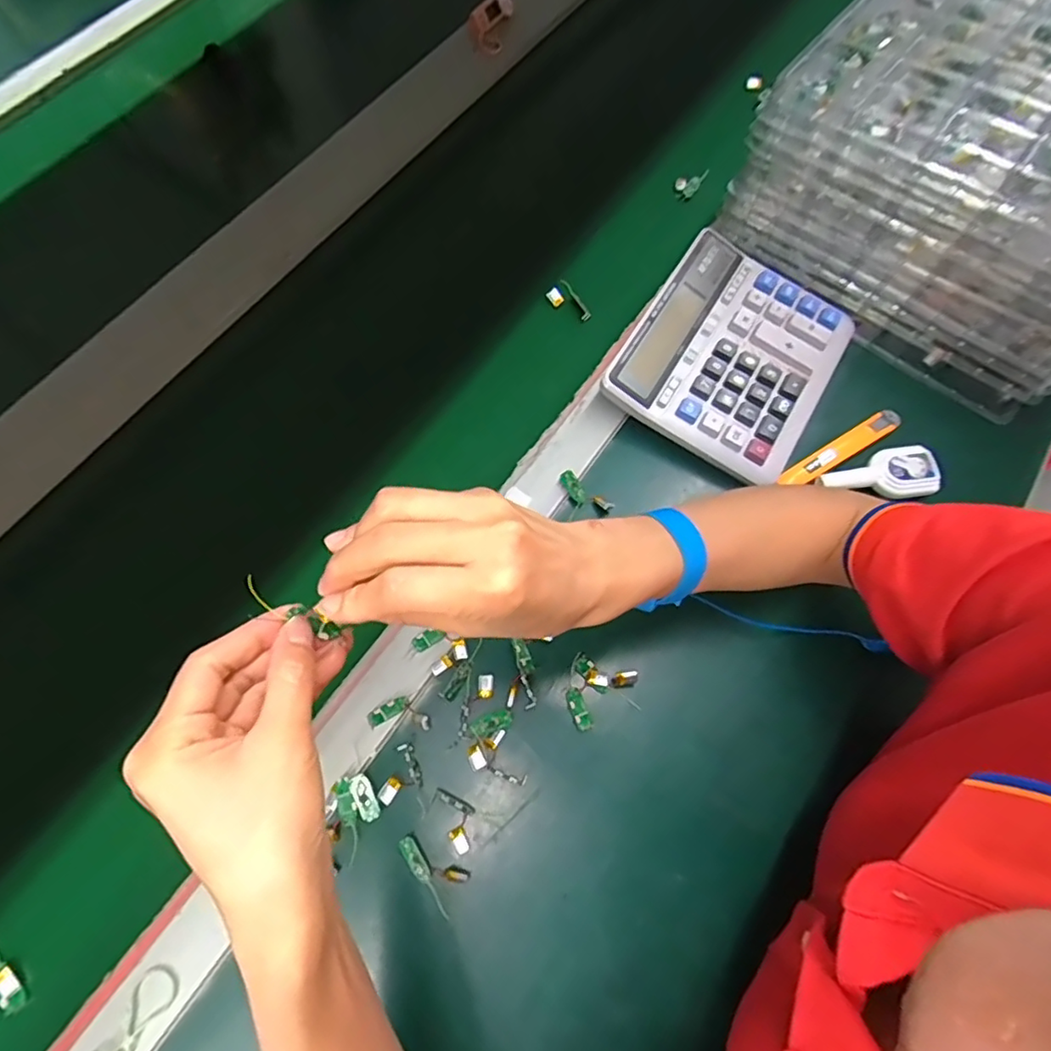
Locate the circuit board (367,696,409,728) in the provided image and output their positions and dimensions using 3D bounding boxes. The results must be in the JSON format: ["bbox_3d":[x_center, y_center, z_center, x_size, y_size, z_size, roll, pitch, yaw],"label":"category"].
[{"bbox_3d":[-0.095,0.129,0.411,0.029,0.005,0.011,-29,73,-11],"label":"circuit board"}]

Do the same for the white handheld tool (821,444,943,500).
[{"bbox_3d":[0.279,-0.041,0.464,0.085,0.014,0.037,-4,70,-2],"label":"white handheld tool"}]

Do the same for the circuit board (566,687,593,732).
[{"bbox_3d":[0.037,0.128,0.411,0.011,0.004,0.029,-20,71,-8],"label":"circuit board"}]

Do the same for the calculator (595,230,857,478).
[{"bbox_3d":[0.175,-0.146,0.492,0.158,0.031,0.192,31,72,10],"label":"calculator"}]

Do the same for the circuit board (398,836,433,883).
[{"bbox_3d":[-0.070,0.211,0.374,0.011,0.004,0.029,-34,74,-12],"label":"circuit board"}]

